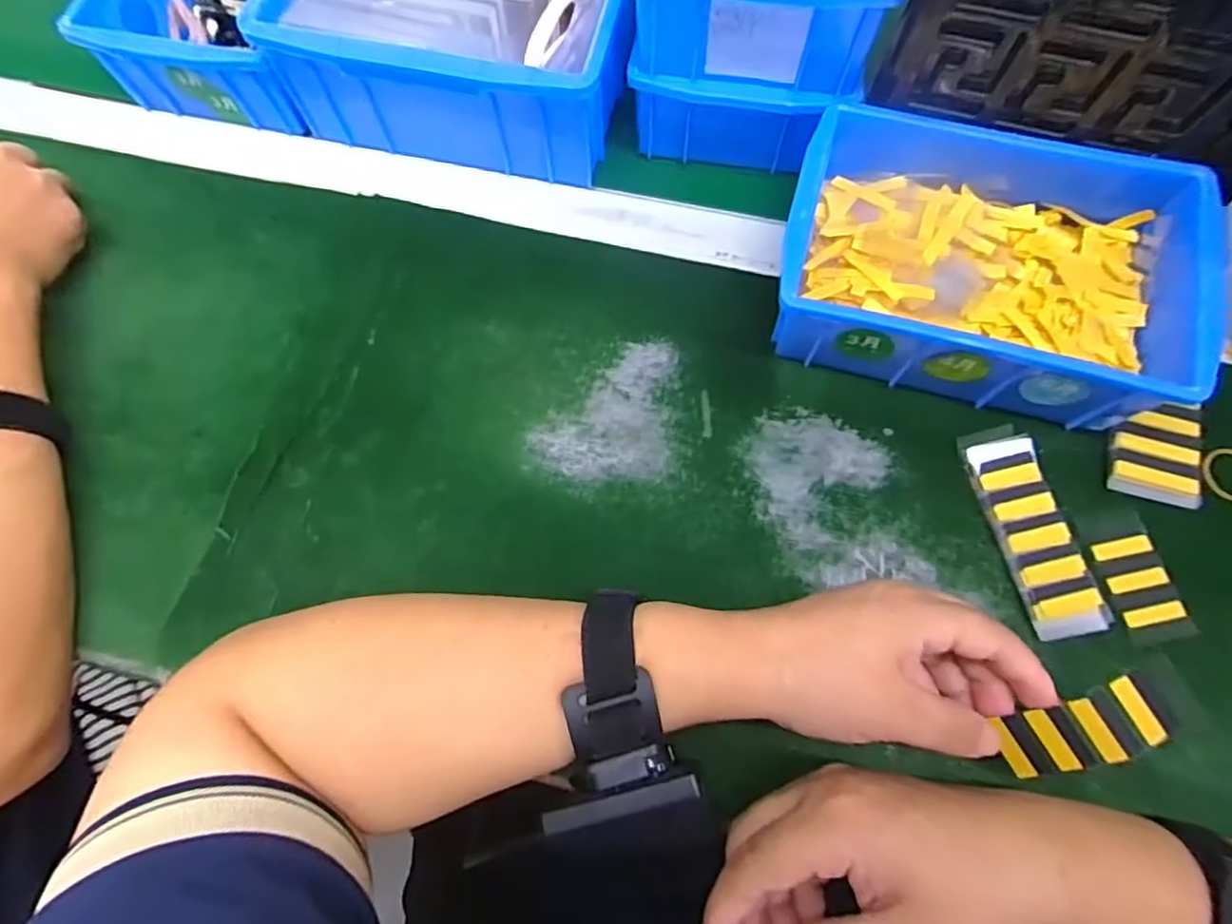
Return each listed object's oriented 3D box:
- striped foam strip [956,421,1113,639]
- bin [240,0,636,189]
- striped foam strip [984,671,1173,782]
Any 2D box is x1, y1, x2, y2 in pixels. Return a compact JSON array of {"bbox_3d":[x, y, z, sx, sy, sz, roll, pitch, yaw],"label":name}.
[{"bbox_3d":[0.210,0.033,0.322,0.035,0.013,0.106,-11,71,-3],"label":"striped foam strip"},{"bbox_3d":[-0.084,-0.324,0.416,0.200,0.084,0.275,9,71,4],"label":"bin"},{"bbox_3d":[0.186,0.109,0.255,0.061,0.006,0.030,-41,87,27],"label":"striped foam strip"}]

